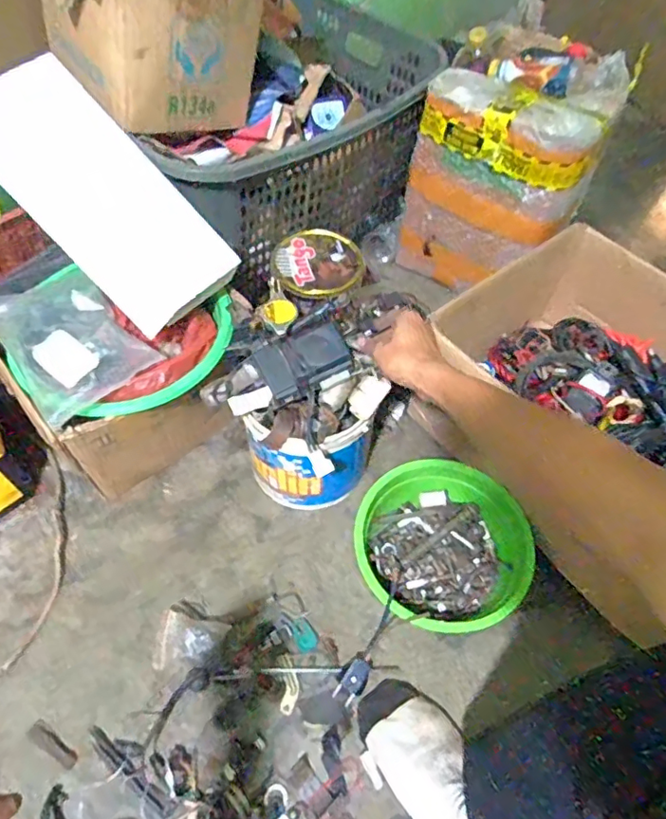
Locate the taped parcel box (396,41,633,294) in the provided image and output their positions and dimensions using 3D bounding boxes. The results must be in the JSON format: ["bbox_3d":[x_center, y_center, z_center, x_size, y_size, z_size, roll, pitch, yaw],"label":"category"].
[{"bbox_3d":[0.320,-0.432,0.974,0.272,0.316,0.328,30,60,17],"label":"taped parcel box"}]

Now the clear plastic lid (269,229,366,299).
[{"bbox_3d":[-0.021,-0.232,0.873,0.146,0.020,0.151,1,56,-2],"label":"clear plastic lid"}]

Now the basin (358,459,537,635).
[{"bbox_3d":[0.144,0.184,0.735,0.222,0.082,0.218,1,56,-2],"label":"basin"}]

